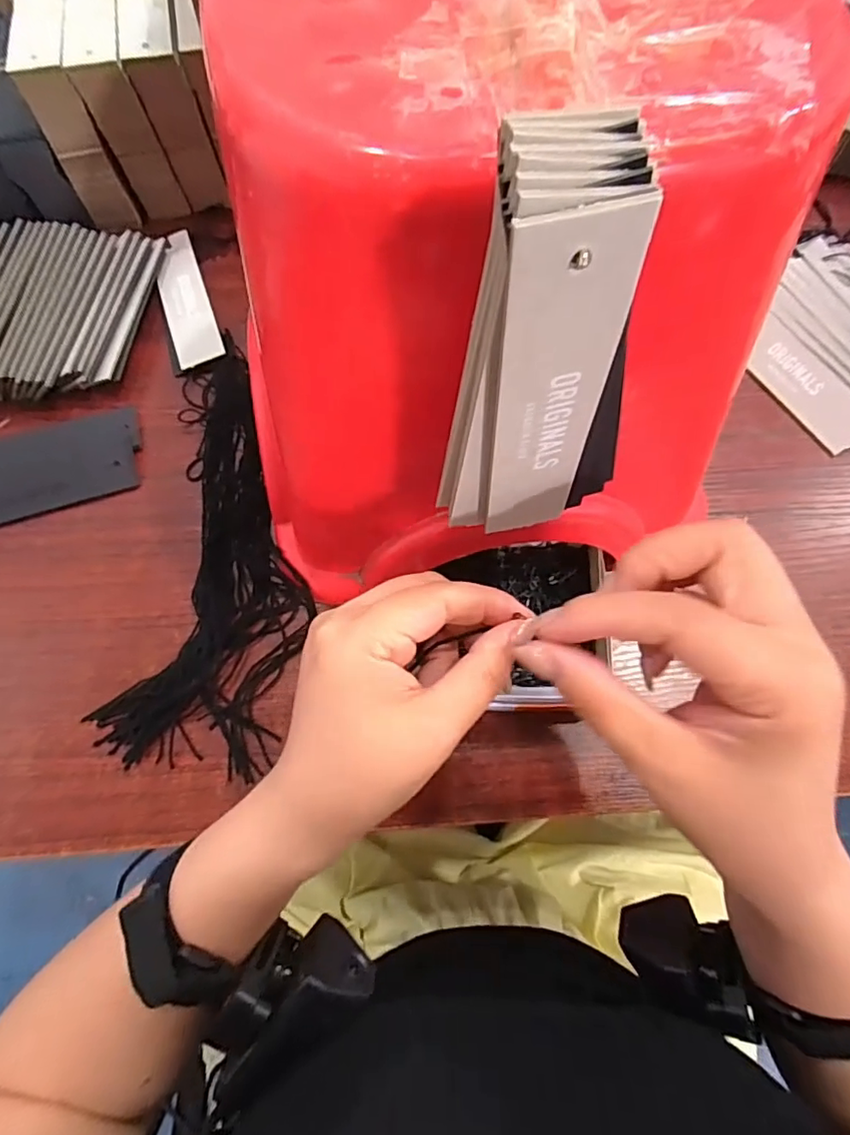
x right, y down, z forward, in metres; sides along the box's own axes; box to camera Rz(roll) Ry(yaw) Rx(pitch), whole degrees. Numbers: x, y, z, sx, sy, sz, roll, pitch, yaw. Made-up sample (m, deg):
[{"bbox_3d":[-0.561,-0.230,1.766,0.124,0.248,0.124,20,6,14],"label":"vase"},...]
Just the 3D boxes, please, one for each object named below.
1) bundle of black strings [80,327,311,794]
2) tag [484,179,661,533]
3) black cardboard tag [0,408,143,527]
[{"bbox_3d":[-0.116,-0.020,0.331,0.104,0.011,0.262,6,72,2],"label":"bundle of black strings"},{"bbox_3d":[0.037,-0.045,0.167,0.032,0.122,0.004,-13,64,-3],"label":"tag"},{"bbox_3d":[-0.244,-0.060,0.347,0.131,0.008,0.057,-18,77,-8],"label":"black cardboard tag"}]

